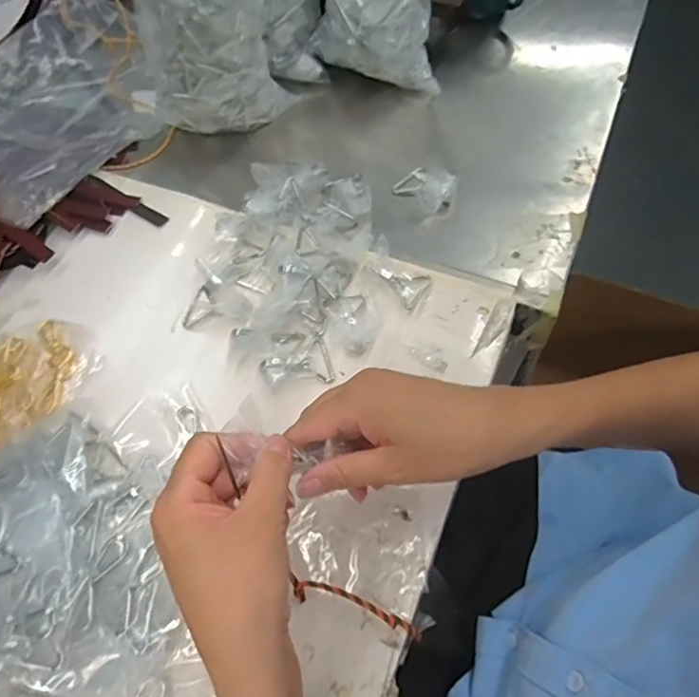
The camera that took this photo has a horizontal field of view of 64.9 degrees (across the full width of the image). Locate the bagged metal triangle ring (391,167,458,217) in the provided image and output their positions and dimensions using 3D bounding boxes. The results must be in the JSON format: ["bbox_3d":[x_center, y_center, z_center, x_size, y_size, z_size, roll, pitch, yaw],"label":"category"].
[{"bbox_3d":[0.080,-0.167,0.586,0.067,0.032,0.039,7,61,6],"label":"bagged metal triangle ring"}]

